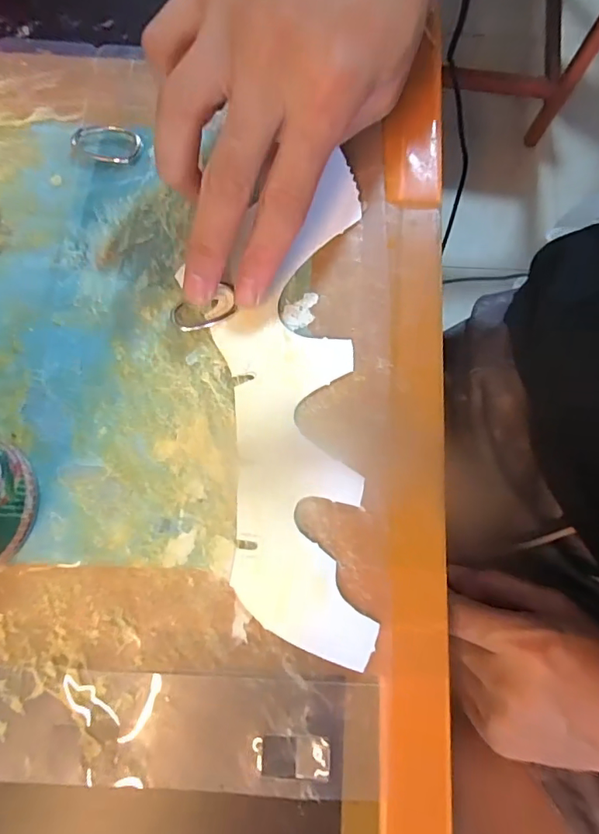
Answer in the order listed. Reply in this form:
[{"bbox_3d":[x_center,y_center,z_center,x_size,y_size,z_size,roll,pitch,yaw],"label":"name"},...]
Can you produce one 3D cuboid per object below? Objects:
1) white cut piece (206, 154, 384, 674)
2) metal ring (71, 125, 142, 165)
[{"bbox_3d":[-0.002,-0.011,0.230,0.062,0.006,0.224,0,79,-3],"label":"white cut piece"},{"bbox_3d":[-0.098,-0.140,0.254,0.033,0.004,0.021,8,78,0],"label":"metal ring"}]

